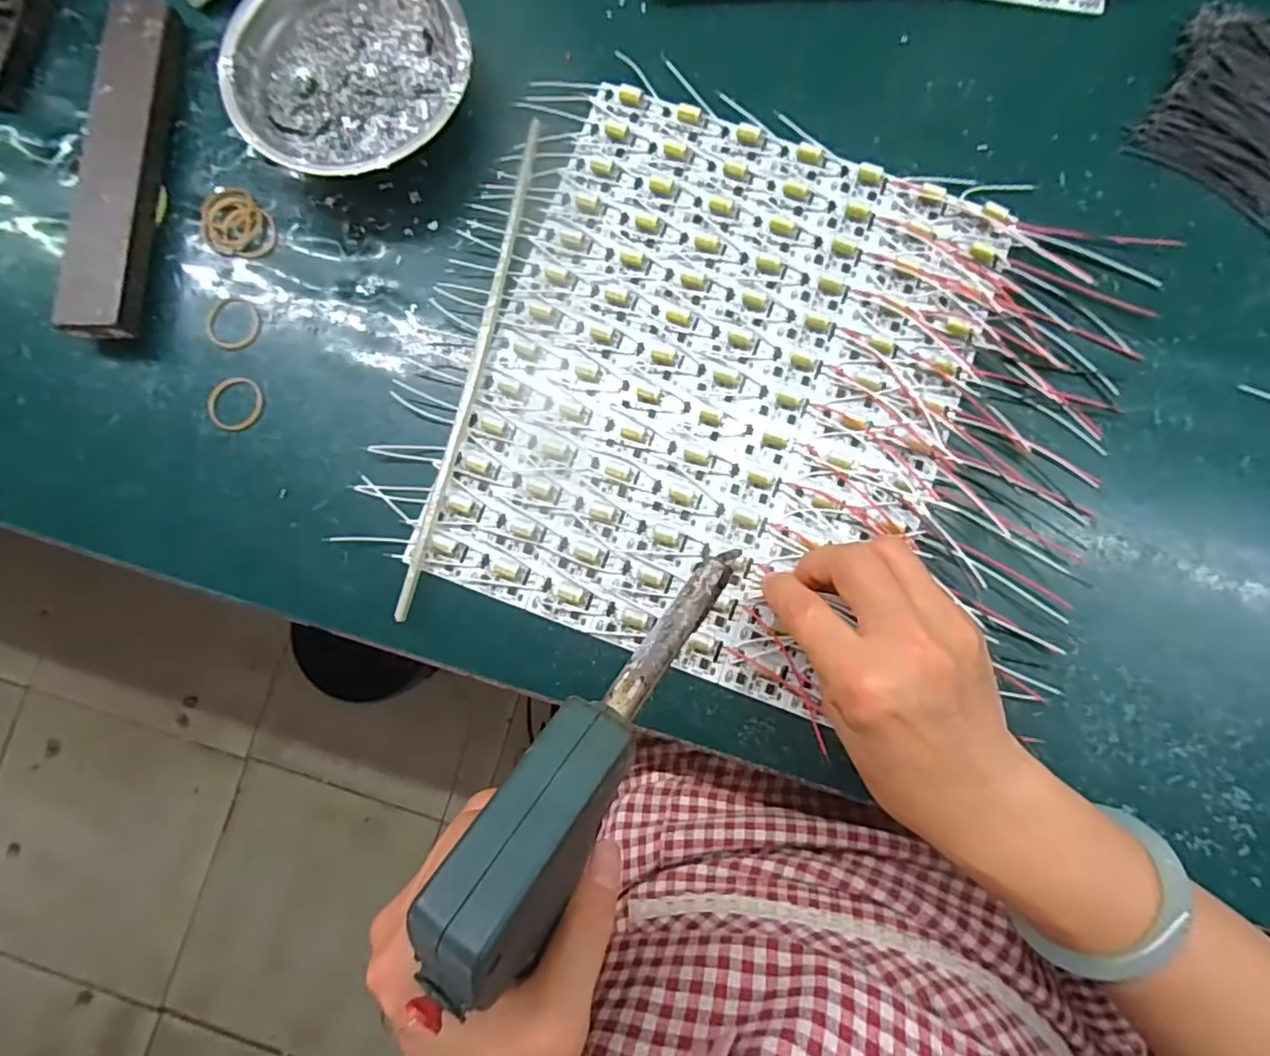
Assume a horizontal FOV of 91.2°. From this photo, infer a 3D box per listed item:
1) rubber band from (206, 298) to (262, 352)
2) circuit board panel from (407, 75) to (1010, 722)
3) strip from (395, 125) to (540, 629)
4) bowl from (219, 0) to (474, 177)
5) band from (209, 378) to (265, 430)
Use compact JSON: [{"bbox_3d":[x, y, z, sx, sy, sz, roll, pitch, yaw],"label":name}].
[{"bbox_3d":[-0.221,-0.112,0.342,0.029,0.004,0.029,0,84,2],"label":"rubber band"},{"bbox_3d":[0.042,-0.077,0.328,0.245,0.008,0.283,20,85,4],"label":"circuit board panel"},{"bbox_3d":[-0.085,-0.089,0.330,0.011,0.009,0.276,13,84,3],"label":"strip"},{"bbox_3d":[-0.148,-0.240,0.337,0.124,0.038,0.123,0,84,2],"label":"bowl"},{"bbox_3d":[-0.217,-0.067,0.336,0.029,0.004,0.030,0,84,2],"label":"band"}]

